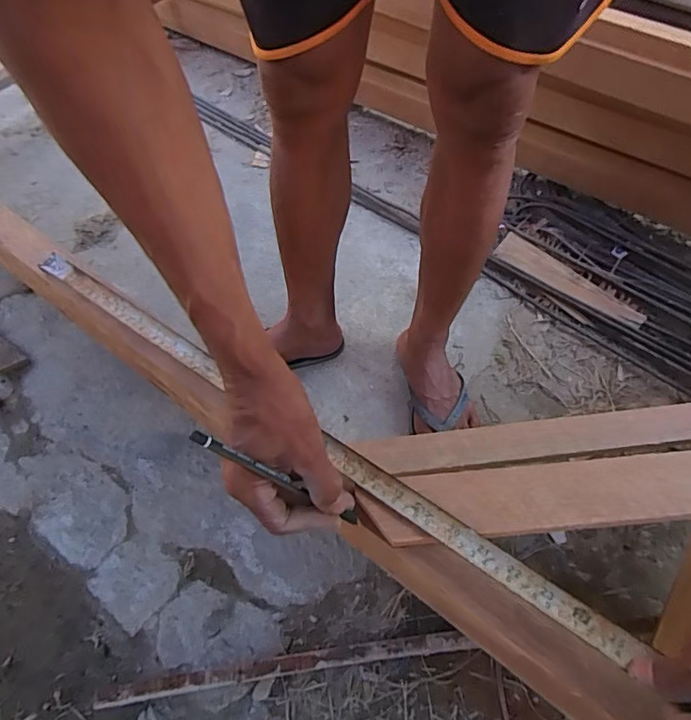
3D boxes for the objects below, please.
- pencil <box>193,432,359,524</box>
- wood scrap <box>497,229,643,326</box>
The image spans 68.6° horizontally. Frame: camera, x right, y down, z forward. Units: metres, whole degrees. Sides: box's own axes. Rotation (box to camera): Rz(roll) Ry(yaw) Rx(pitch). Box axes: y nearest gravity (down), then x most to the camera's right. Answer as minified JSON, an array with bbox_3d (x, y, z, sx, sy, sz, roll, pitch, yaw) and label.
[{"bbox_3d":[-0.046,0.087,0.367,0.155,0.004,0.010,36,57,-29],"label":"pencil"},{"bbox_3d":[0.431,-0.159,0.979,0.292,0.009,0.059,34,87,19],"label":"wood scrap"}]

